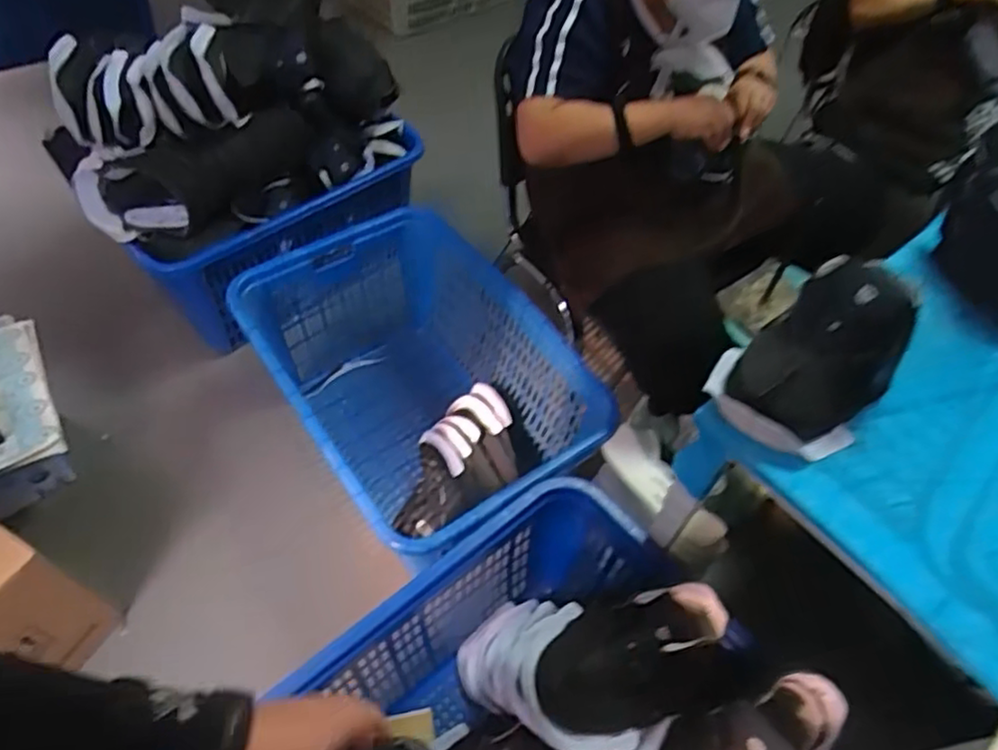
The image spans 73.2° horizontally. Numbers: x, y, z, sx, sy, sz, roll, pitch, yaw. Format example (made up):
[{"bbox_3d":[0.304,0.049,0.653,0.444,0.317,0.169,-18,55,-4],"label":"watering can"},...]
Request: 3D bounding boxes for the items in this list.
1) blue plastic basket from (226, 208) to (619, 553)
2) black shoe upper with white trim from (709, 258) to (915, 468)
[{"bbox_3d":[-0.163,0.038,1.496,0.554,0.397,0.748,-30,62,-22],"label":"blue plastic basket"},{"bbox_3d":[0.360,-0.018,0.783,0.182,0.158,0.170,-37,64,-27],"label":"black shoe upper with white trim"}]

